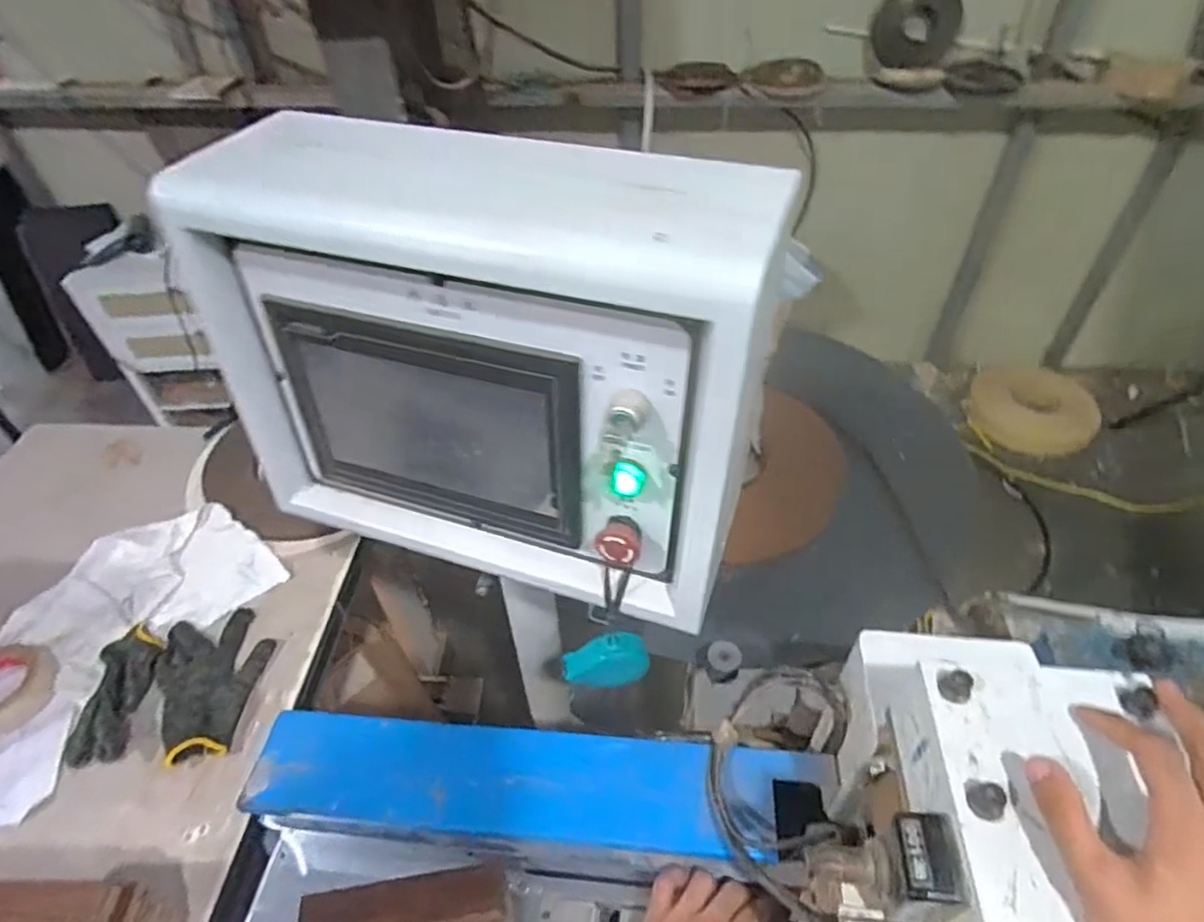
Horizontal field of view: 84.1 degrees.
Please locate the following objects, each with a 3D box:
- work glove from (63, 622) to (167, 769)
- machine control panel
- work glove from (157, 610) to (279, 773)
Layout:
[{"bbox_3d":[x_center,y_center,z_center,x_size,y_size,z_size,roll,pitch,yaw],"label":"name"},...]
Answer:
[{"bbox_3d":[-0.609,0.287,0.839,0.073,0.029,0.175,-6,46,-3],"label":"work glove"},{"bbox_3d":[-0.097,-0.065,0.554,0.448,0.343,0.153,12,47,14],"label":"machine control panel"},{"bbox_3d":[-0.491,0.276,0.849,0.132,0.019,0.196,-16,47,-13],"label":"work glove"}]

